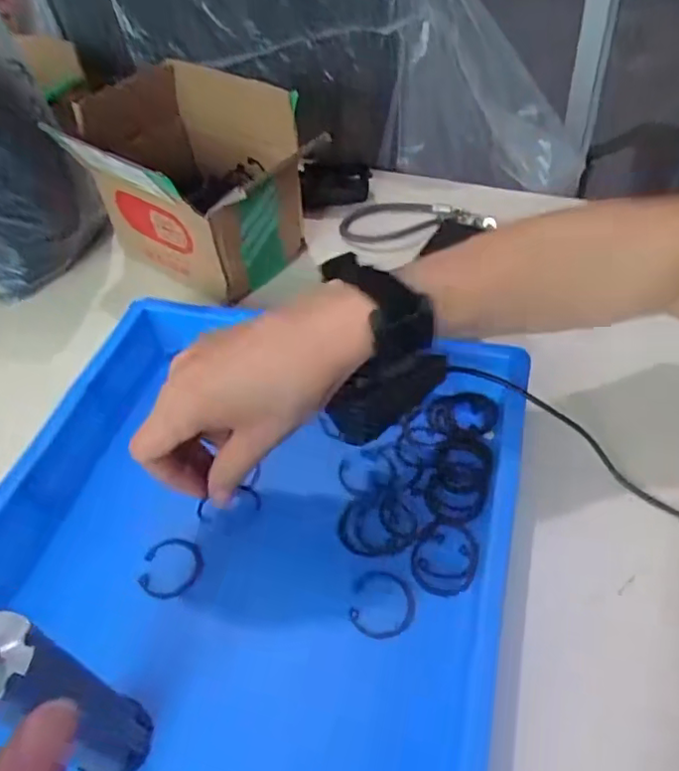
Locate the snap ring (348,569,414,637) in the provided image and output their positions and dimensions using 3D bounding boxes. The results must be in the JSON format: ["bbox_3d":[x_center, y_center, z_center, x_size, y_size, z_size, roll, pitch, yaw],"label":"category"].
[{"bbox_3d":[0.024,0.121,0.340,0.035,0.004,0.036,1,53,-2],"label":"snap ring"}]

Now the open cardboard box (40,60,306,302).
[{"bbox_3d":[-0.125,-0.169,0.519,0.151,0.135,0.122,25,53,26],"label":"open cardboard box"}]

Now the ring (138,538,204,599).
[{"bbox_3d":[-0.098,0.107,0.361,0.034,0.004,0.036,5,54,-7],"label":"ring"}]

